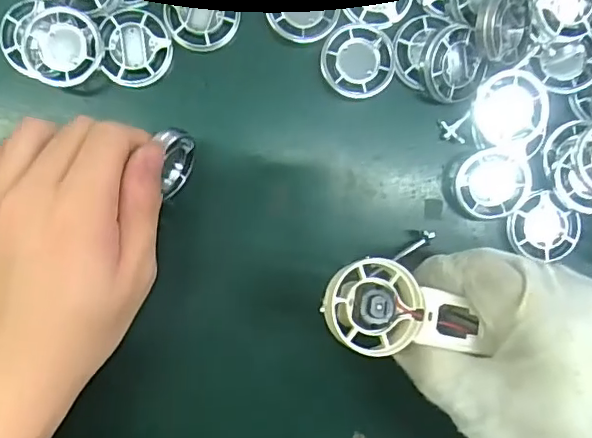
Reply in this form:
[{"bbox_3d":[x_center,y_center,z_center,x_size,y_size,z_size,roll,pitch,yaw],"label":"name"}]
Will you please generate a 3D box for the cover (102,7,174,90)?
[{"bbox_3d":[-0.081,-0.088,0.292,0.034,0.007,0.038,1,91,-4],"label":"cover"}]

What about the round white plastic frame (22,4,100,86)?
[{"bbox_3d":[-0.116,-0.086,0.285,0.037,0.011,0.038,0,91,-4],"label":"round white plastic frame"}]

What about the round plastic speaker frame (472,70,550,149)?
[{"bbox_3d":[0.112,-0.057,0.299,0.036,0.010,0.038,0,91,-4],"label":"round plastic speaker frame"}]

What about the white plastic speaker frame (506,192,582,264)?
[{"bbox_3d":[0.134,0.005,0.304,0.038,0.010,0.033,35,89,-4],"label":"white plastic speaker frame"}]

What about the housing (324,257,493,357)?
[{"bbox_3d":[0.045,0.038,0.237,0.066,0.015,0.037,13,94,-8],"label":"housing"}]

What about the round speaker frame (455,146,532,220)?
[{"bbox_3d":[0.105,-0.019,0.306,0.037,0.010,0.036,0,91,-4],"label":"round speaker frame"}]

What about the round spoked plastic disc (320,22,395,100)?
[{"bbox_3d":[0.032,-0.083,0.299,0.037,0.004,0.037,-7,91,-4],"label":"round spoked plastic disc"}]

